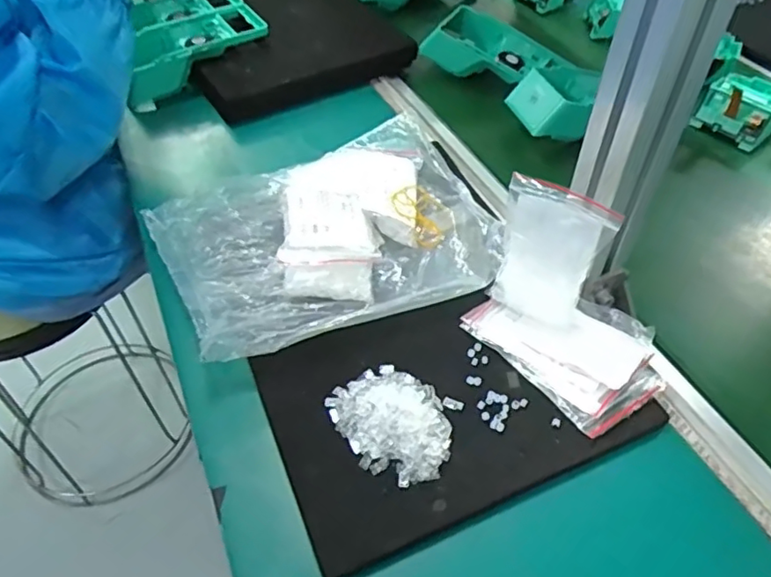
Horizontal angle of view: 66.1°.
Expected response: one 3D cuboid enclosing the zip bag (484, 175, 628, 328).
[{"bbox_3d":[0.117,-0.026,0.432,0.073,0.103,0.019,26,40,15],"label":"zip bag"}]

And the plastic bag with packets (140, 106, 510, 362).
[{"bbox_3d":[-0.054,-0.057,0.504,0.264,0.046,0.212,-17,50,-14],"label":"plastic bag with packets"}]

